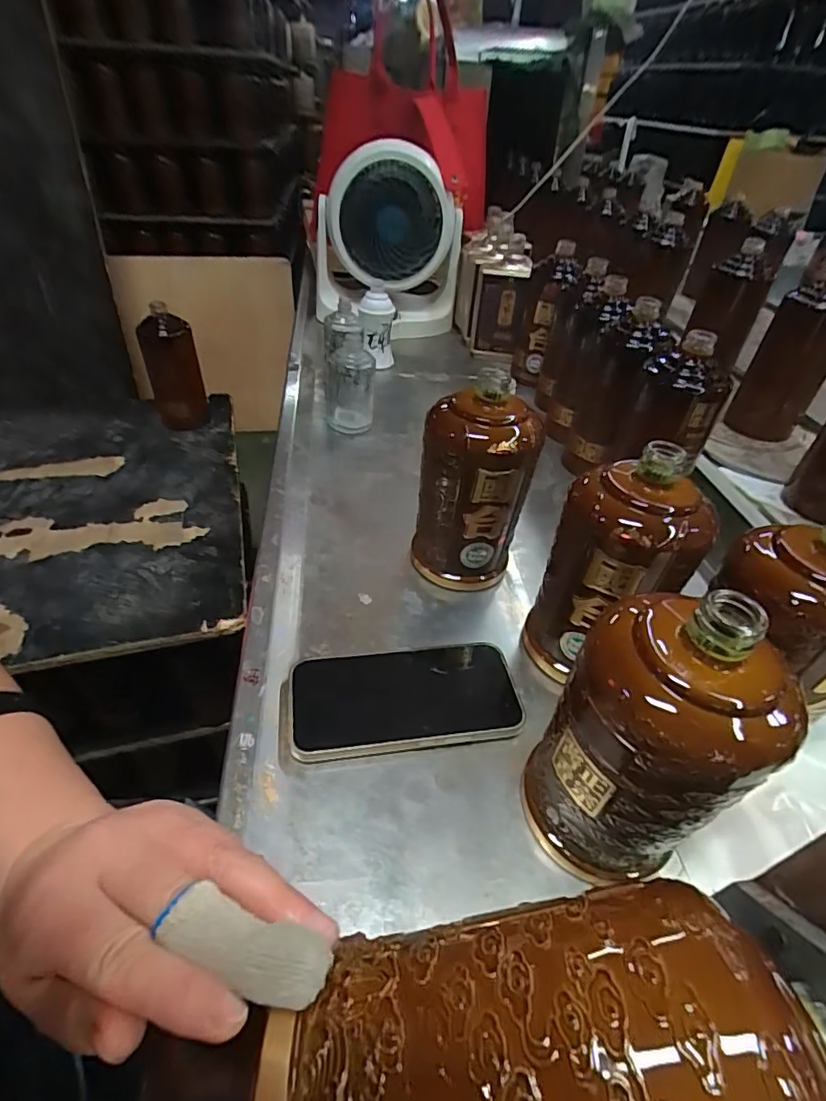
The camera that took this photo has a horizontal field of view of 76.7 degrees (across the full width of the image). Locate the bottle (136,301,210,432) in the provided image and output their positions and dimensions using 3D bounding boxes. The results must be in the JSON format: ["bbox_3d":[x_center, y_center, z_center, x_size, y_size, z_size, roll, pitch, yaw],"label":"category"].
[{"bbox_3d":[-0.389,-0.290,0.854,0.076,0.180,0.067,-20,46,-24],"label":"bottle"}]

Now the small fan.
[{"bbox_3d":[-0.044,-0.525,0.900,0.248,0.261,0.159,0,41,-3],"label":"small fan"}]

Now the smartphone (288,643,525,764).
[{"bbox_3d":[-0.005,0.103,0.367,0.156,0.015,0.077,-3,40,-9],"label":"smartphone"}]

